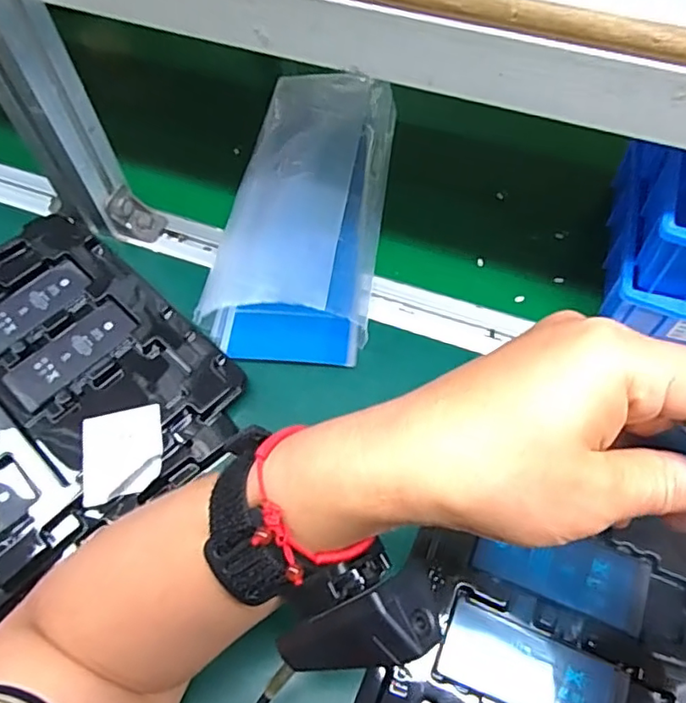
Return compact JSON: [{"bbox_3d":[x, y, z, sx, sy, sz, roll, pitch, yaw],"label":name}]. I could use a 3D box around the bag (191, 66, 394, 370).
[{"bbox_3d":[-0.029,-0.123,0.468,0.123,0.064,0.276,7,67,5],"label":"bag"}]

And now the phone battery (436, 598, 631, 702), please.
[{"bbox_3d":[0.106,0.179,0.320,0.099,0.008,0.043,21,61,13],"label":"phone battery"}]

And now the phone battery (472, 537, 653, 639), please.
[{"bbox_3d":[0.132,0.130,0.347,0.098,0.007,0.041,20,61,12],"label":"phone battery"}]

